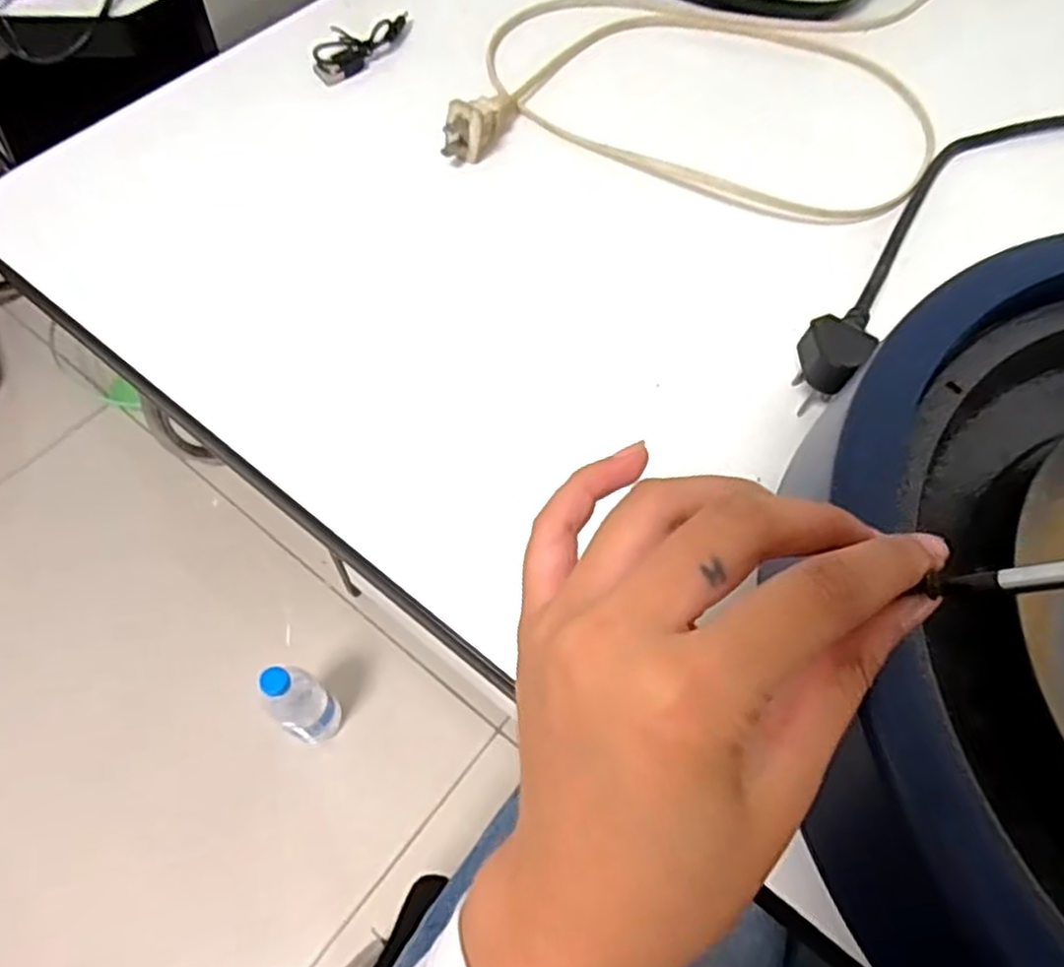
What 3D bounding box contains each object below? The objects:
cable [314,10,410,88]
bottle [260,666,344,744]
[{"bbox_3d":[-0.100,-0.254,0.422,0.027,0.010,0.074,29,64,11],"label":"cable"},{"bbox_3d":[-0.267,0.257,0.855,0.053,0.213,0.059,32,65,13],"label":"bottle"}]

